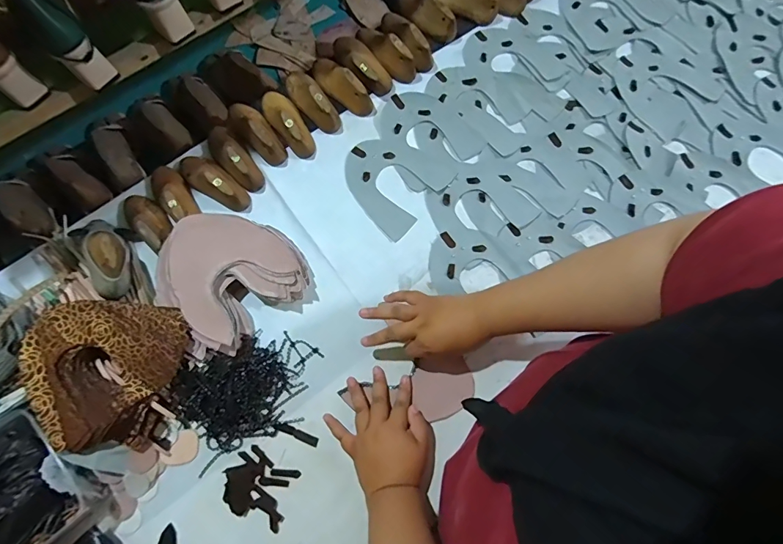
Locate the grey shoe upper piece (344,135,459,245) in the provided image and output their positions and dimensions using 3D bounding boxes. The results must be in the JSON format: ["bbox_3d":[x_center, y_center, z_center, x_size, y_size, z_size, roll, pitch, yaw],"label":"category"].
[{"bbox_3d":[-0.002,-0.153,0.669,0.159,0.005,0.151,39,78,12],"label":"grey shoe upper piece"}]

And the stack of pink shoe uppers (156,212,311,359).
[{"bbox_3d":[-0.240,0.001,0.602,0.188,0.062,0.188,-42,77,-10],"label":"stack of pink shoe uppers"}]

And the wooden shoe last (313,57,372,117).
[{"bbox_3d":[-0.092,-0.323,0.695,0.052,0.052,0.137,-42,77,-10],"label":"wooden shoe last"}]

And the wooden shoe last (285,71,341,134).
[{"bbox_3d":[-0.134,-0.297,0.693,0.054,0.053,0.131,-40,76,-9],"label":"wooden shoe last"}]

